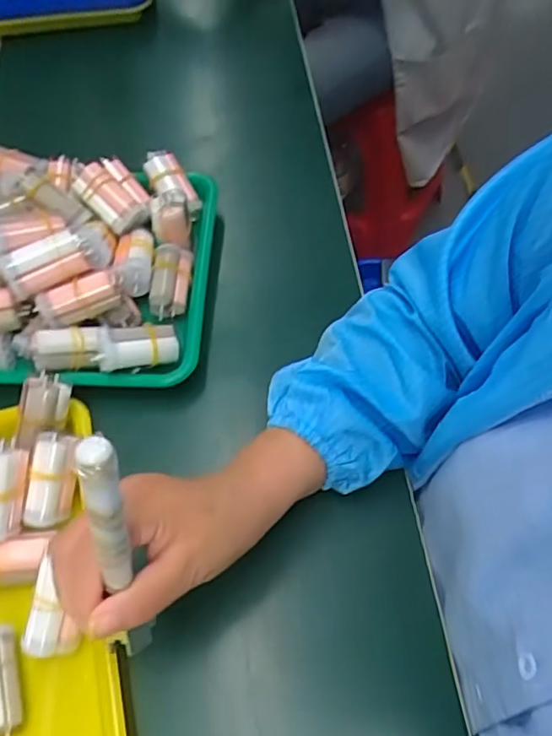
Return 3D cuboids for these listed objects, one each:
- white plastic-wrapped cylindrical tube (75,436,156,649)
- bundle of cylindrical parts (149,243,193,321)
[{"bbox_3d":[-0.079,0.097,0.294,0.015,0.154,0.015,1,36,-1],"label":"white plastic-wrapped cylindrical tube"},{"bbox_3d":[-0.095,-0.080,0.530,0.031,0.023,0.065,1,59,5],"label":"bundle of cylindrical parts"}]

